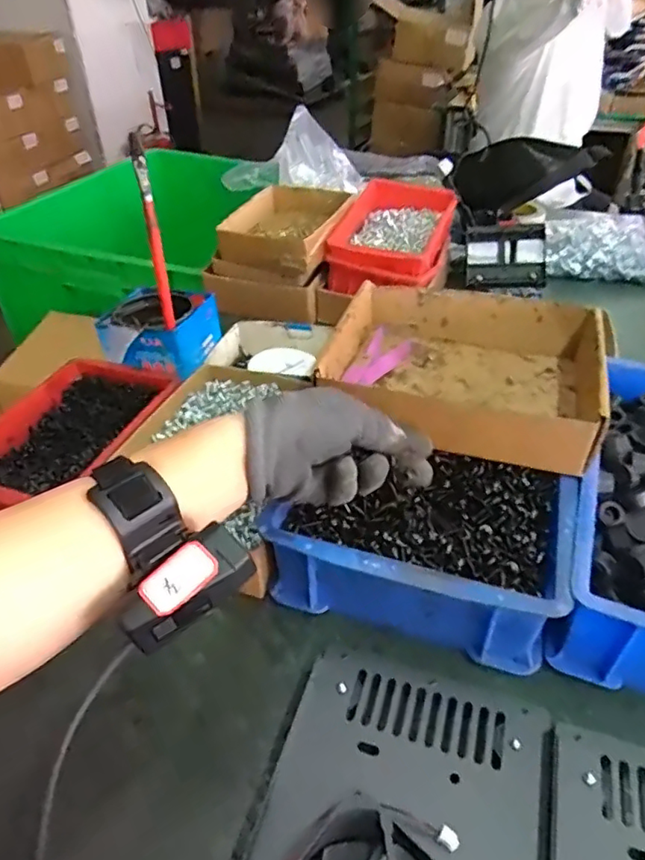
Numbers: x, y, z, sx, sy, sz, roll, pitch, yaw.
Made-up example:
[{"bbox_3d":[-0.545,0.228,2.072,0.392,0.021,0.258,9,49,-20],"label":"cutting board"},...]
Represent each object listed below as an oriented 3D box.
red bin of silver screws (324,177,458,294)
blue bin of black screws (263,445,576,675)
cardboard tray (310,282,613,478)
[{"bbox_3d":[0.099,-0.266,0.793,0.137,0.075,0.235,13,41,17],"label":"red bin of silver screws"},{"bbox_3d":[0.074,0.081,0.432,0.198,0.076,0.128,11,41,15],"label":"blue bin of black screws"},{"bbox_3d":[0.123,-0.058,0.512,0.214,0.067,0.198,12,41,15],"label":"cardboard tray"}]

